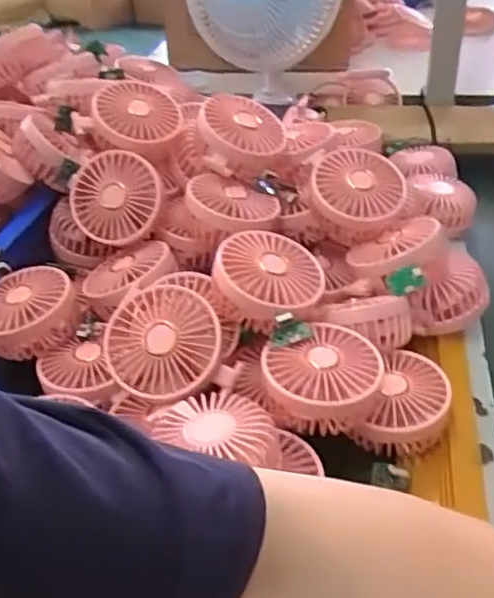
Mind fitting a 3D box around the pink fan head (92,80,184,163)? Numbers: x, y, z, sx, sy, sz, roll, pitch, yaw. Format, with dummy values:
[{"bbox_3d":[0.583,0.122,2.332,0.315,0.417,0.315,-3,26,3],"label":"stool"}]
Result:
[{"bbox_3d":[-0.113,-0.186,0.658,0.091,0.038,0.088,-34,74,-32],"label":"pink fan head"}]

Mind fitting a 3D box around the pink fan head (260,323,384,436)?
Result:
[{"bbox_3d":[0.057,0.061,0.488,0.088,0.050,0.087,8,38,17],"label":"pink fan head"}]

